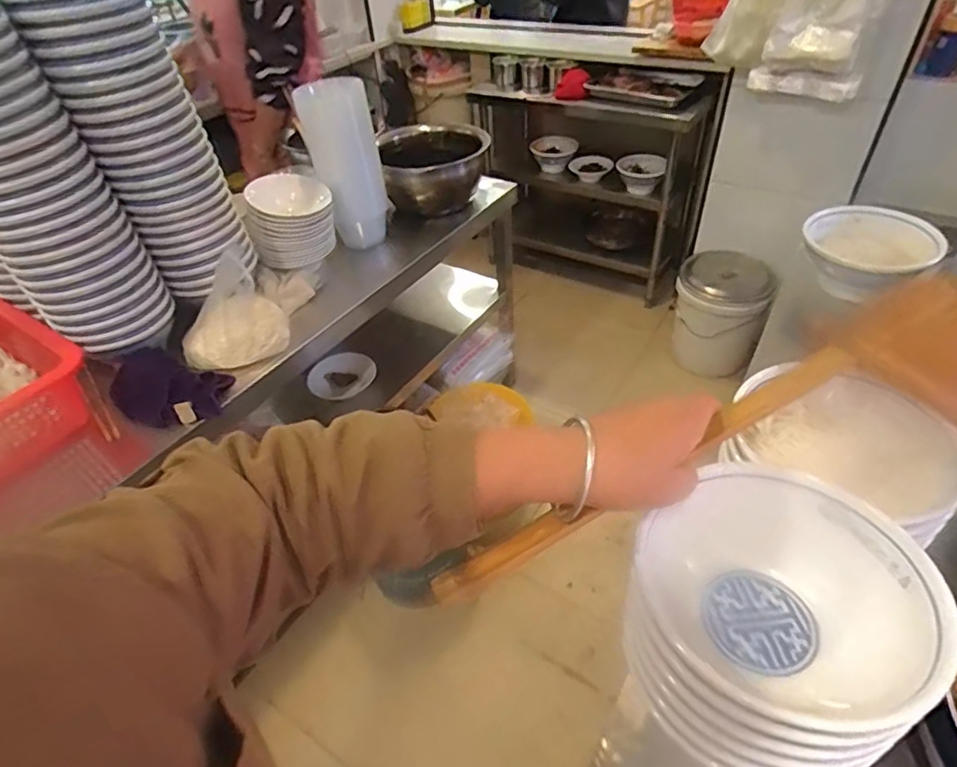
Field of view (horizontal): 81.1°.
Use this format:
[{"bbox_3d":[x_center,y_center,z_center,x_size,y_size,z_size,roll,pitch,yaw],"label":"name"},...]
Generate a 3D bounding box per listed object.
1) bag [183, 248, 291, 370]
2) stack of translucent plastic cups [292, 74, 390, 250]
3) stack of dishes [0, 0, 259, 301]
[{"bbox_3d":[-0.469,-0.126,1.048,0.190,0.139,0.156,-27,47,-22],"label":"bag"},{"bbox_3d":[-0.306,-0.511,1.326,0.154,0.371,0.132,-16,15,-12],"label":"stack of translucent plastic cups"},{"bbox_3d":[-0.535,-0.374,0.938,0.179,0.474,0.200,-22,46,-18],"label":"stack of dishes"}]

